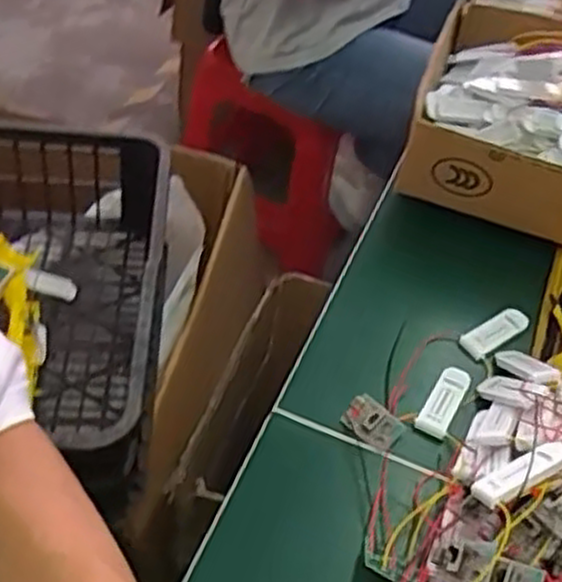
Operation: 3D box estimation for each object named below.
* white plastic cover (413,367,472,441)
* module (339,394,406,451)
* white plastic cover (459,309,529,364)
[{"bbox_3d":[0.111,0.074,0.527,0.021,0.007,0.056,25,49,15],"label":"white plastic cover"},{"bbox_3d":[0.060,0.086,0.511,0.038,0.010,0.025,31,51,20],"label":"module"},{"bbox_3d":[0.158,0.030,0.576,0.057,0.015,0.021,-26,56,-28],"label":"white plastic cover"}]

